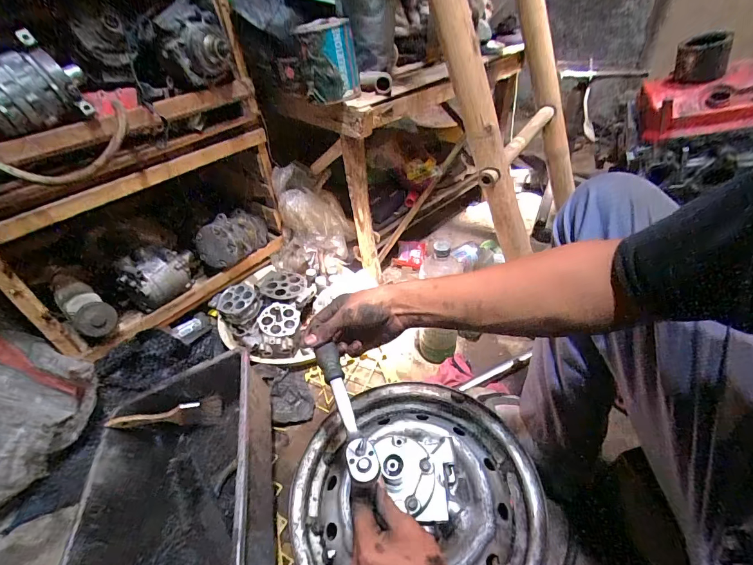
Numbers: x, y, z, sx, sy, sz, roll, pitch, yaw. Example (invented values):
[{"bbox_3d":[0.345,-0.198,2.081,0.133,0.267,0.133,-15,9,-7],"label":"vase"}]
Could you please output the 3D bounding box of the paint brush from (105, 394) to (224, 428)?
[{"bbox_3d":[-0.405,0.266,0.743,0.198,0.055,0.022,-10,8,-17],"label":"paint brush"}]

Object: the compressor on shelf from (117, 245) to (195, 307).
[{"bbox_3d":[-0.531,-0.025,0.931,0.159,0.112,0.106,-28,46,-24],"label":"compressor on shelf"}]

